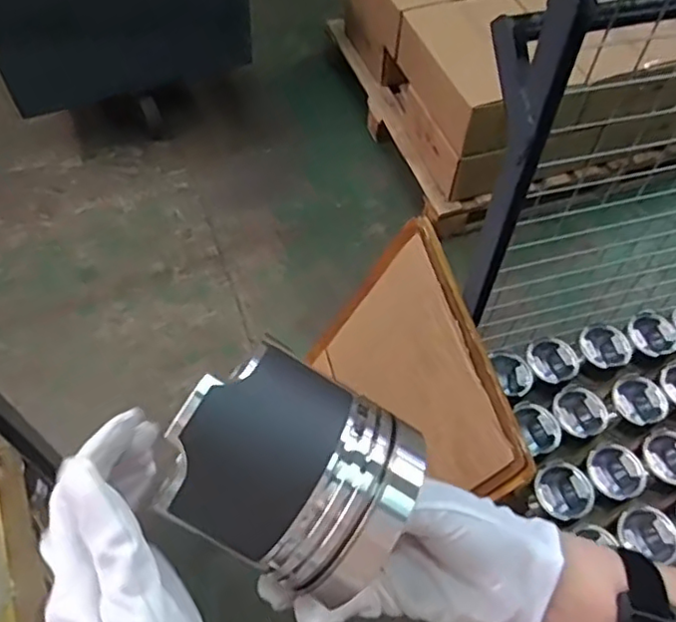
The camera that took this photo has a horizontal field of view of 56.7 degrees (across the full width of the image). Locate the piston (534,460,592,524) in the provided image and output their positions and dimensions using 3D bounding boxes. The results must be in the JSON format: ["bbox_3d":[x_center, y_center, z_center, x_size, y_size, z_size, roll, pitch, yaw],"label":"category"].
[{"bbox_3d":[0.391,0.321,1.101,0.093,0.066,0.096,0,56,-1],"label":"piston"}]

